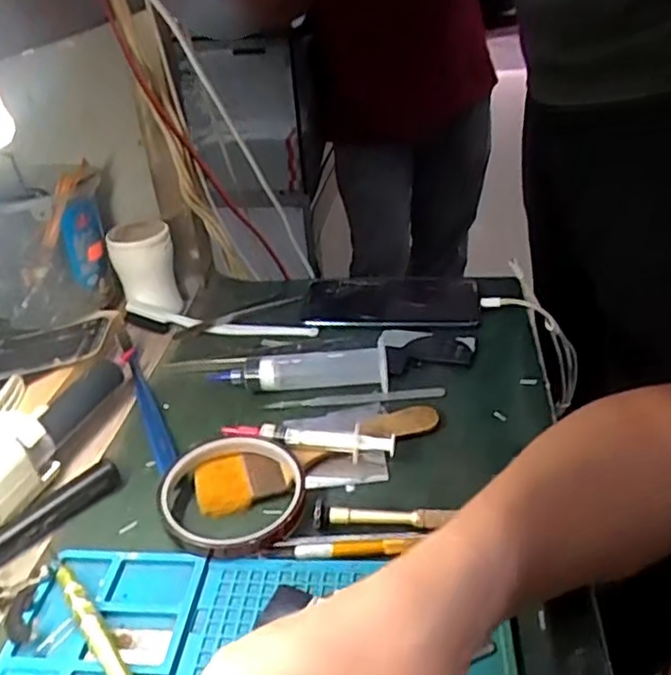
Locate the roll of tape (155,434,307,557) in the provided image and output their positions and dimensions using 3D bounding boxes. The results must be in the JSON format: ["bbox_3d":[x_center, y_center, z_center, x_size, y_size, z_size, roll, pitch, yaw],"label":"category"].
[{"bbox_3d":[-0.062,0.093,0.401,0.087,0.019,0.086,-3,32,2],"label":"roll of tape"}]

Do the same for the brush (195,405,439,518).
[{"bbox_3d":[-0.010,0.072,0.435,0.163,0.009,0.040,-16,34,-18],"label":"brush"}]

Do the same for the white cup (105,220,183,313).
[{"bbox_3d":[-0.169,-0.060,0.601,0.054,0.078,0.053,-15,33,-17],"label":"white cup"}]

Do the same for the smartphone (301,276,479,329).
[{"bbox_3d":[0.050,-0.035,0.598,0.152,0.013,0.083,4,33,13],"label":"smartphone"}]

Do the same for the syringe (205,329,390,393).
[{"bbox_3d":[-0.026,0.020,0.501,0.131,0.028,0.032,1,32,9],"label":"syringe"}]

